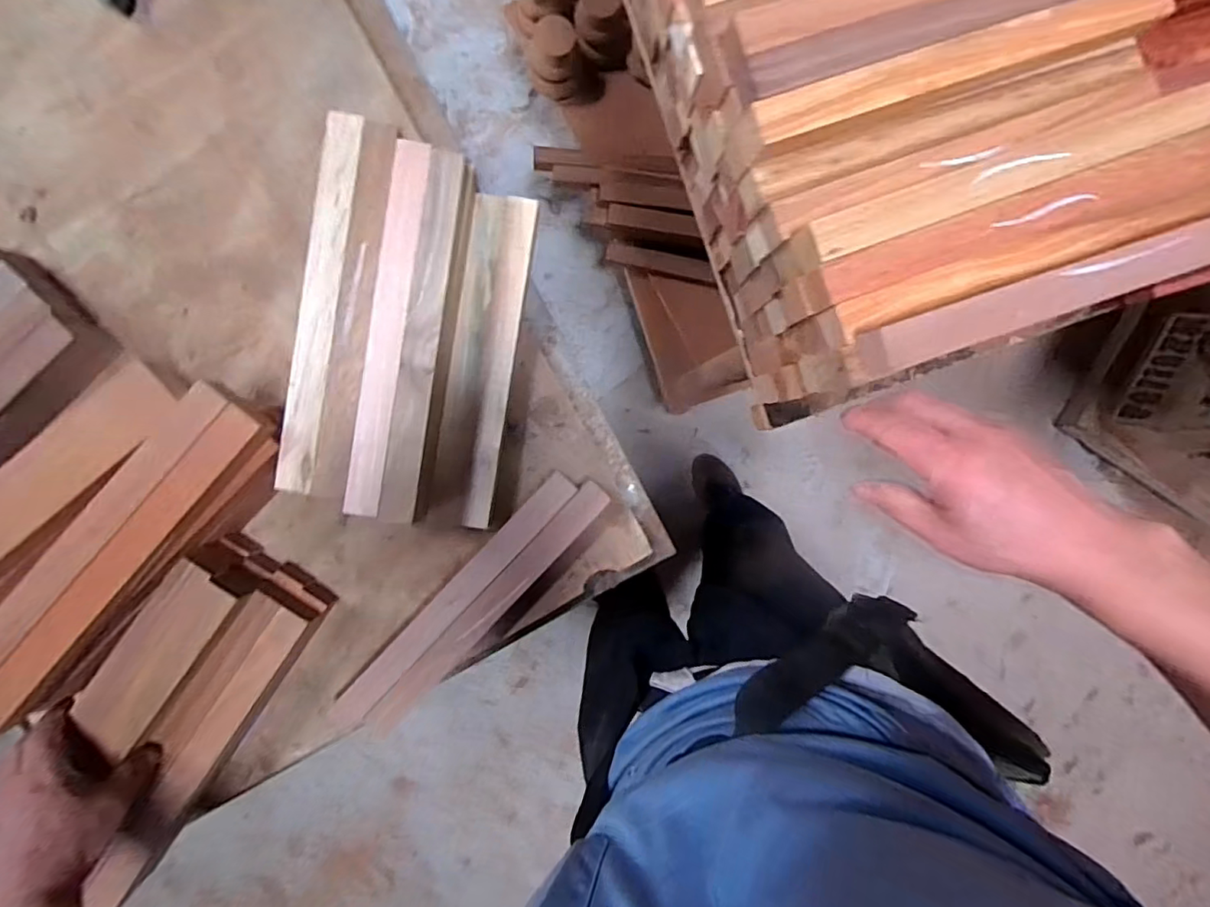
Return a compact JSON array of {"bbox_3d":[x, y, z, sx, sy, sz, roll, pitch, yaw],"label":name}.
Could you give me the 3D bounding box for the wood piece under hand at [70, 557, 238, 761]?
[{"bbox_3d":[-0.385,0.169,0.477,0.057,0.017,0.155,33,86,-3],"label":"wood piece under hand"}]

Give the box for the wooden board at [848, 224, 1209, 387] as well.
[{"bbox_3d":[0.333,-0.116,0.389,0.329,0.039,0.031,-19,92,-3],"label":"wooden board"}]

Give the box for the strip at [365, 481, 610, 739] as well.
[{"bbox_3d":[-0.116,0.156,0.561,0.029,0.020,0.324,43,89,-3],"label":"strip"}]

